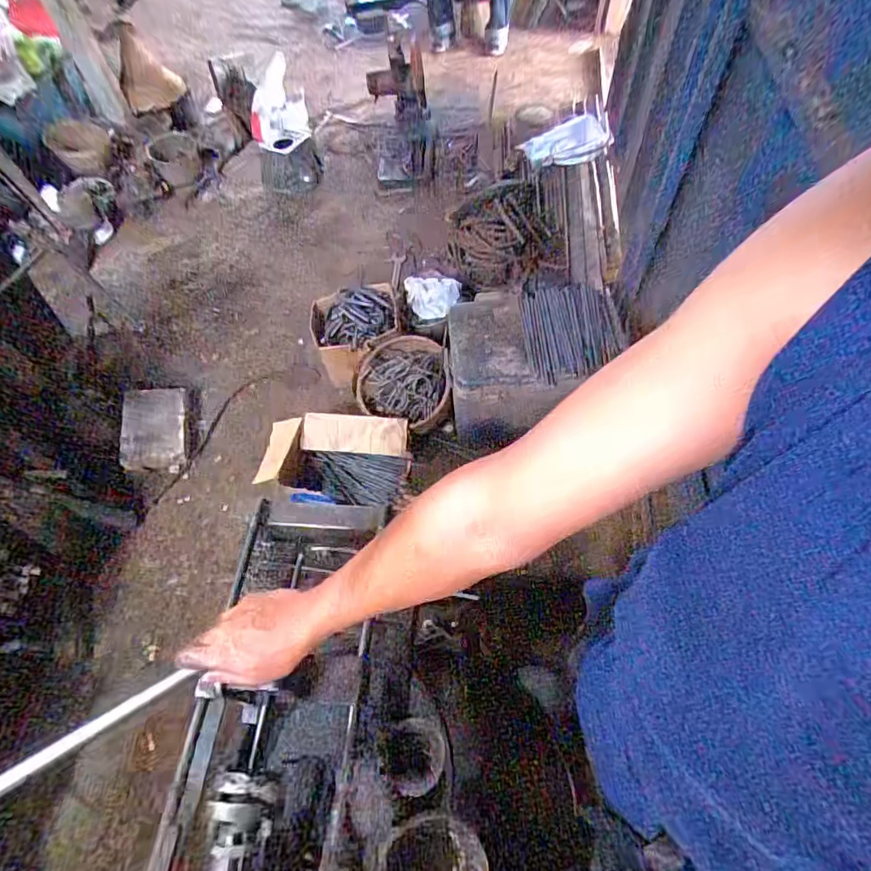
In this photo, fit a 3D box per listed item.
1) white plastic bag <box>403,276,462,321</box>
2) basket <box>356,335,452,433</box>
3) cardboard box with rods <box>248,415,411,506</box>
[{"bbox_3d":[-0.012,-0.498,1.806,0.203,0.089,0.153,-1,60,4],"label":"white plastic bag"},{"bbox_3d":[-0.102,-0.164,1.638,0.299,0.116,0.331,-6,76,8],"label":"basket"},{"bbox_3d":[-0.304,0.089,1.542,0.455,0.192,0.264,-7,59,0],"label":"cardboard box with rods"}]

